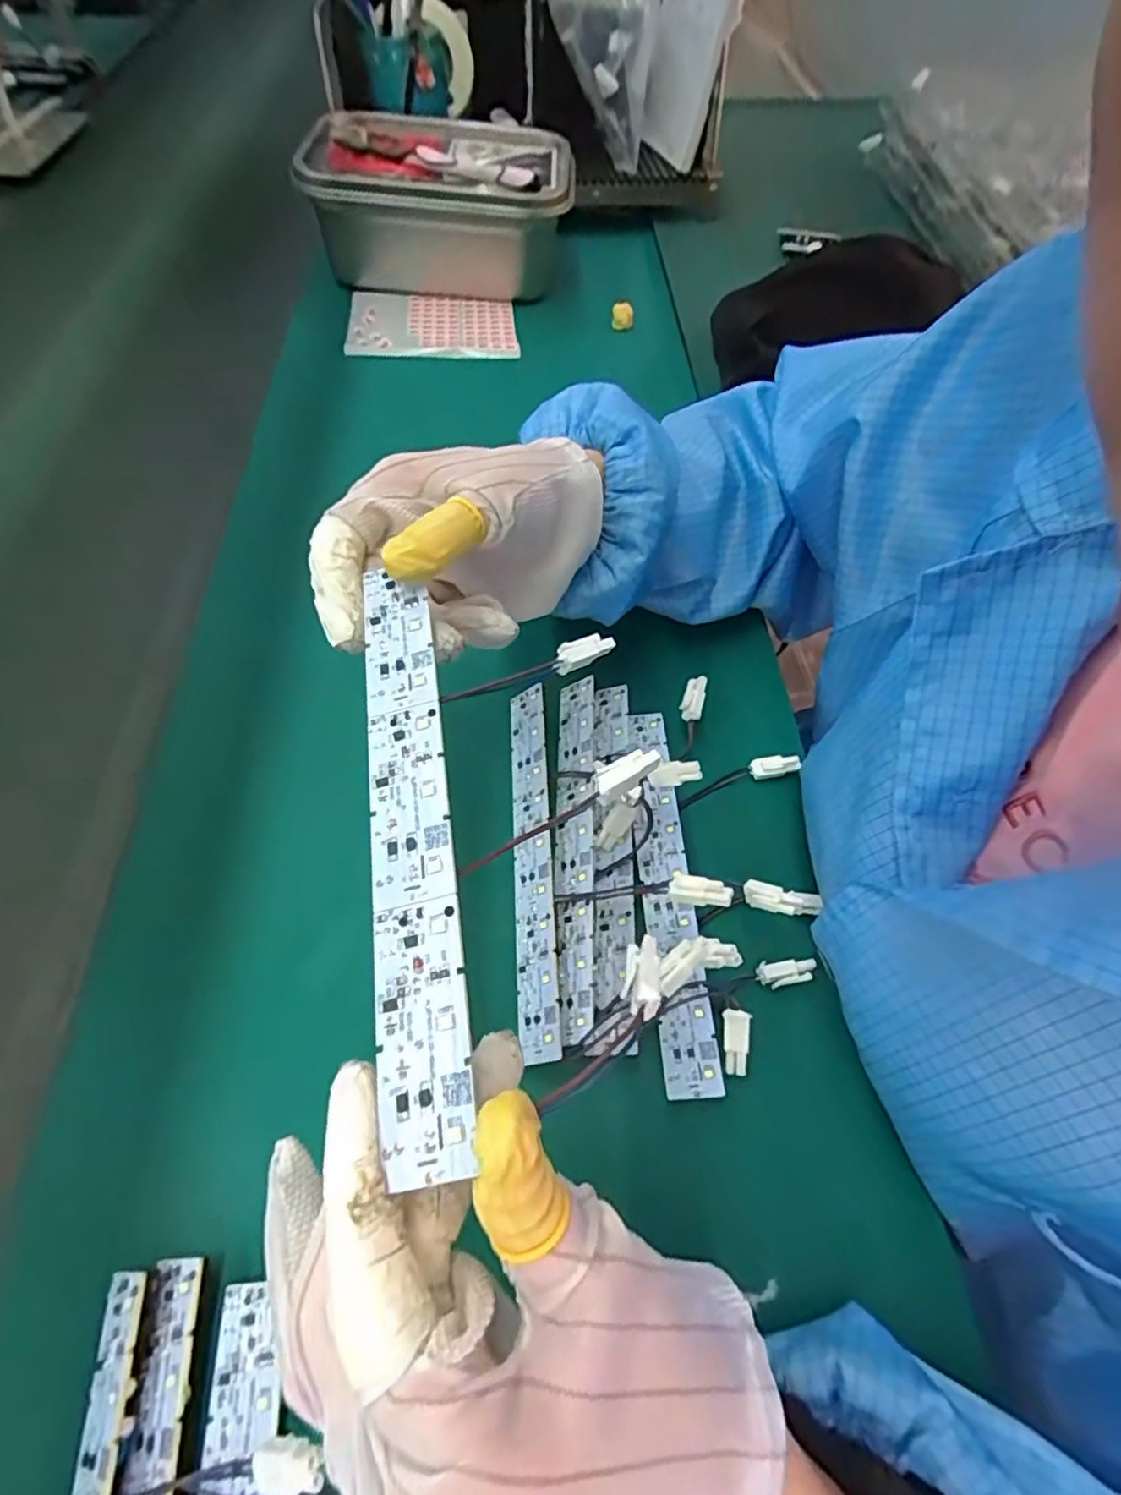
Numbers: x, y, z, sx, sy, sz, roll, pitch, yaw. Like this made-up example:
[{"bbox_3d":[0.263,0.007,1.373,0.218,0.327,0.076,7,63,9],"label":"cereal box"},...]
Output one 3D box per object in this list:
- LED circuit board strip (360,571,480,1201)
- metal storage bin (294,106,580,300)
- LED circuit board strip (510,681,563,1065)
[{"bbox_3d":[-0.044,0.019,0.186,0.023,0.005,0.178,-8,60,-6],"label":"LED circuit board strip"},{"bbox_3d":[-0.108,-0.509,0.603,0.232,0.094,0.148,1,59,-1],"label":"metal storage bin"},{"bbox_3d":[-0.014,0.048,0.314,0.019,0.009,0.189,-3,59,-3],"label":"LED circuit board strip"}]

